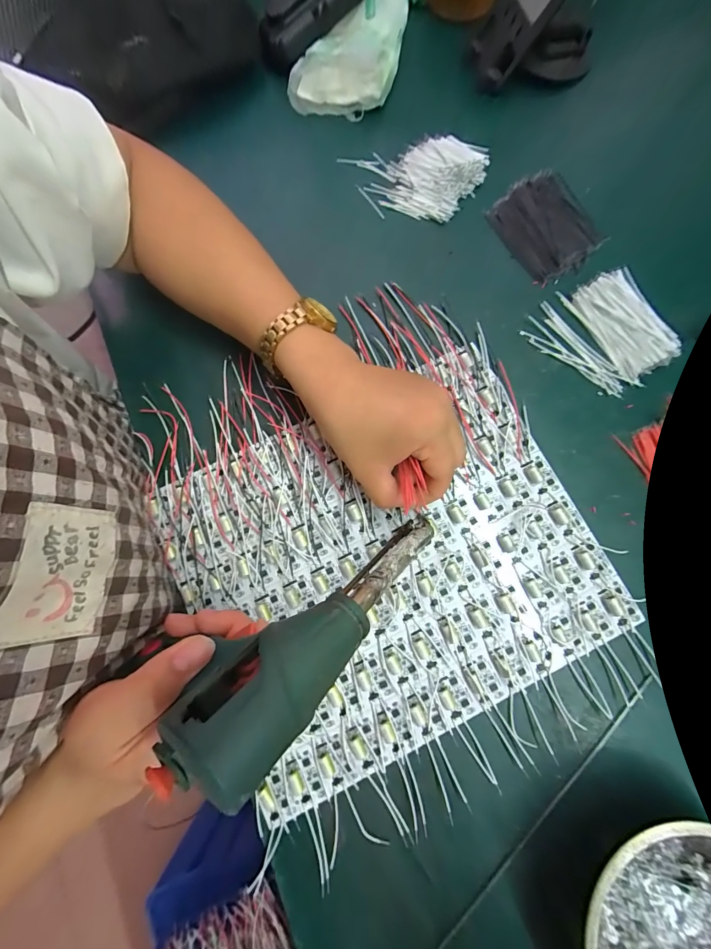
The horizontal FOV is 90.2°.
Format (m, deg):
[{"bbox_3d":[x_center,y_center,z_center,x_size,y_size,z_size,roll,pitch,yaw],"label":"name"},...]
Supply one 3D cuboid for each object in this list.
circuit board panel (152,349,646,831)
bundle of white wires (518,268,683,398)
[{"bbox_3d":[0.022,0.060,0.255,0.282,0.008,0.235,-26,80,-4],"label":"circuit board panel"},{"bbox_3d":[0.197,-0.112,0.282,0.097,0.014,0.090,-25,80,-3],"label":"bundle of white wires"}]

